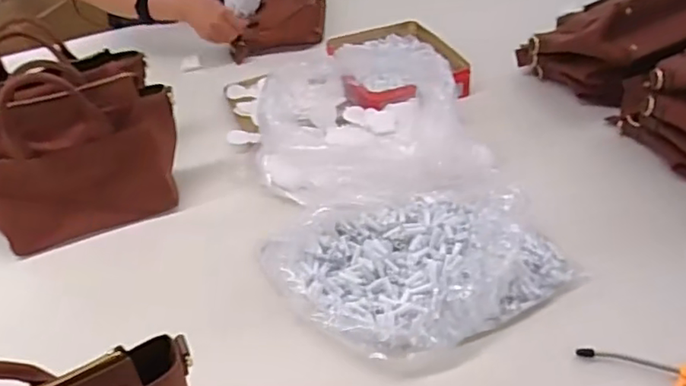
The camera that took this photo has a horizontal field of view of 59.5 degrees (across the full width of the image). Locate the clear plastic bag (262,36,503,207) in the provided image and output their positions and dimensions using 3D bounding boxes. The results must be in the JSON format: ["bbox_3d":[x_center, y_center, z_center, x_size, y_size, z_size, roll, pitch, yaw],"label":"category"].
[{"bbox_3d":[0.047,-0.141,0.936,0.319,0.117,0.392,-3,39,6],"label":"clear plastic bag"}]

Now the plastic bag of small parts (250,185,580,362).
[{"bbox_3d":[0.083,0.077,0.732,0.318,0.071,0.238,-22,41,-17],"label":"plastic bag of small parts"}]

